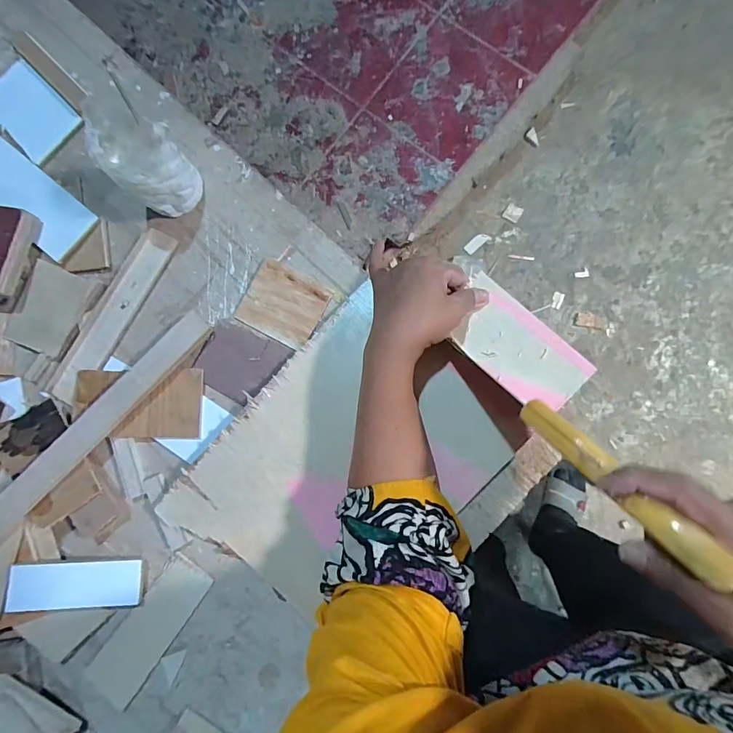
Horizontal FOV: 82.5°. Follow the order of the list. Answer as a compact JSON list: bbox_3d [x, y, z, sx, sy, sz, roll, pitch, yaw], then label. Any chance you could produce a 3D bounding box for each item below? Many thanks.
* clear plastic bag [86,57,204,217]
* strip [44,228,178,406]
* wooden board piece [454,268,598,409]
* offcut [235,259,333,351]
[{"bbox_3d":[-0.216,-0.202,0.409,0.065,0.096,0.084,-38,84,0],"label":"clear plastic bag"},{"bbox_3d":[-0.269,-0.054,0.444,0.043,0.006,0.202,30,87,4],"label":"strip"},{"bbox_3d":[0.139,-0.020,0.395,0.134,0.006,0.069,44,92,11],"label":"wooden board piece"},{"bbox_3d":[-0.086,-0.063,0.434,0.081,0.009,0.069,28,90,7],"label":"offcut"}]

